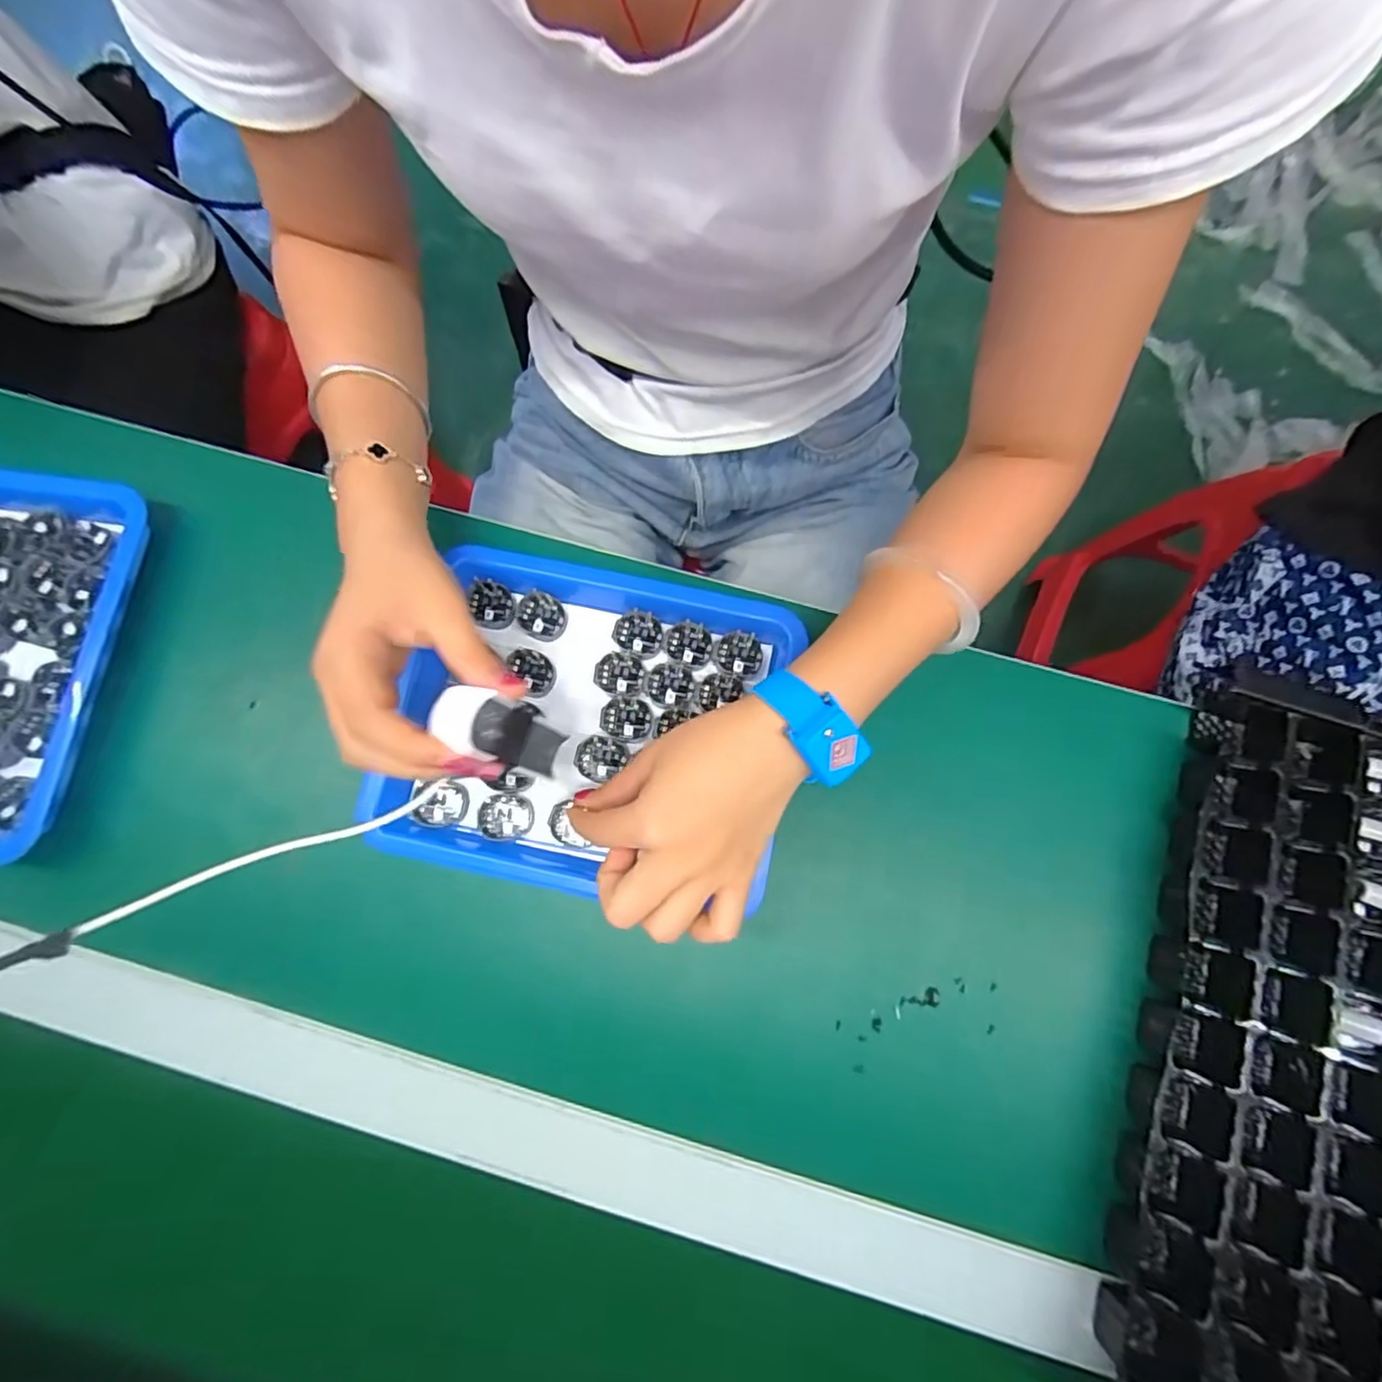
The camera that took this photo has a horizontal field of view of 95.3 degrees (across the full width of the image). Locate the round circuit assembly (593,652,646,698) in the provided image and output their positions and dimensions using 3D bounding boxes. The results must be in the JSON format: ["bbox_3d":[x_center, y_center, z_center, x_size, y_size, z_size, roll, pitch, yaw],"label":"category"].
[{"bbox_3d":[-0.041,-0.009,0.360,0.028,0.004,0.025,37,81,5],"label":"round circuit assembly"}]

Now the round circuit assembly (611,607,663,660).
[{"bbox_3d":[-0.030,-0.034,0.365,0.028,0.004,0.027,0,86,1],"label":"round circuit assembly"}]

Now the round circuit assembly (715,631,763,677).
[{"bbox_3d":[0.028,-0.021,0.362,0.027,0.005,0.026,0,86,1],"label":"round circuit assembly"}]

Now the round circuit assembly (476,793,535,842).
[{"bbox_3d":[-0.102,0.070,0.346,0.029,0.008,0.024,10,86,2],"label":"round circuit assembly"}]

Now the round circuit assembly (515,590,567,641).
[{"bbox_3d":[-0.088,-0.044,0.369,0.029,0.007,0.026,19,86,3],"label":"round circuit assembly"}]

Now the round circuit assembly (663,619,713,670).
[{"bbox_3d":[-0.002,-0.027,0.365,0.027,0.004,0.028,0,86,1],"label":"round circuit assembly"}]

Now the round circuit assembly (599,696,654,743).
[{"bbox_3d":[-0.036,0.016,0.355,0.029,0.004,0.025,10,86,2],"label":"round circuit assembly"}]

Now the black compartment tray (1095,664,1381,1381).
[{"bbox_3d":[0.334,0.189,0.319,0.197,0.051,0.364,19,80,2],"label":"black compartment tray"}]

